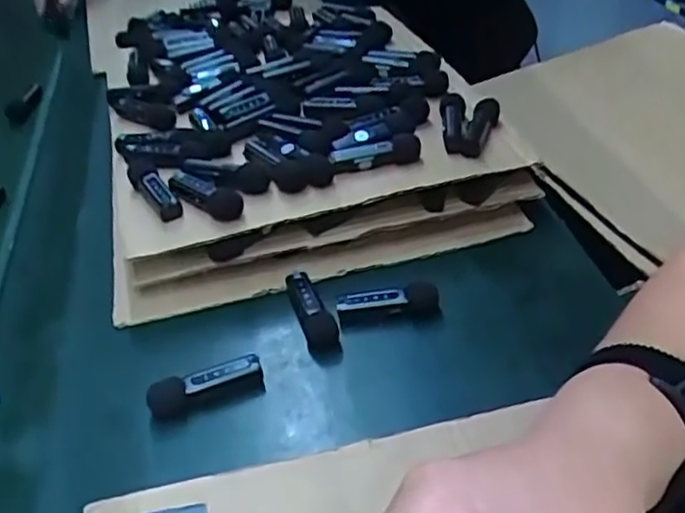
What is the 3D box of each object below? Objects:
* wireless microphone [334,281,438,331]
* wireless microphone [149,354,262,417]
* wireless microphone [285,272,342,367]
[{"bbox_3d":[0.029,0.031,0.429,0.063,0.014,0.022,-9,40,-3],"label":"wireless microphone"},{"bbox_3d":[-0.079,0.075,0.390,0.065,0.016,0.018,-17,41,-13],"label":"wireless microphone"},{"bbox_3d":[-0.019,0.037,0.426,0.019,0.016,0.070,-18,54,-13],"label":"wireless microphone"}]

